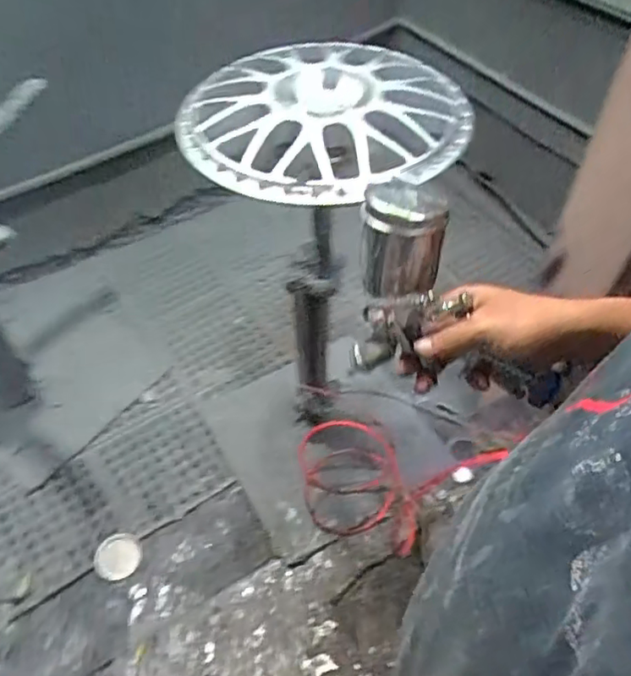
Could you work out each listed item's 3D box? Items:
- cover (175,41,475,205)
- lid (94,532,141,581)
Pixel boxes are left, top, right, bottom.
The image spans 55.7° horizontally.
[{"bbox_3d":[0.012,-0.326,0.856,0.400,0.047,0.401,15,52,13],"label":"cover"},{"bbox_3d":[-0.466,0.513,1.406,0.103,0.010,0.101,-3,50,-5],"label":"lid"}]

